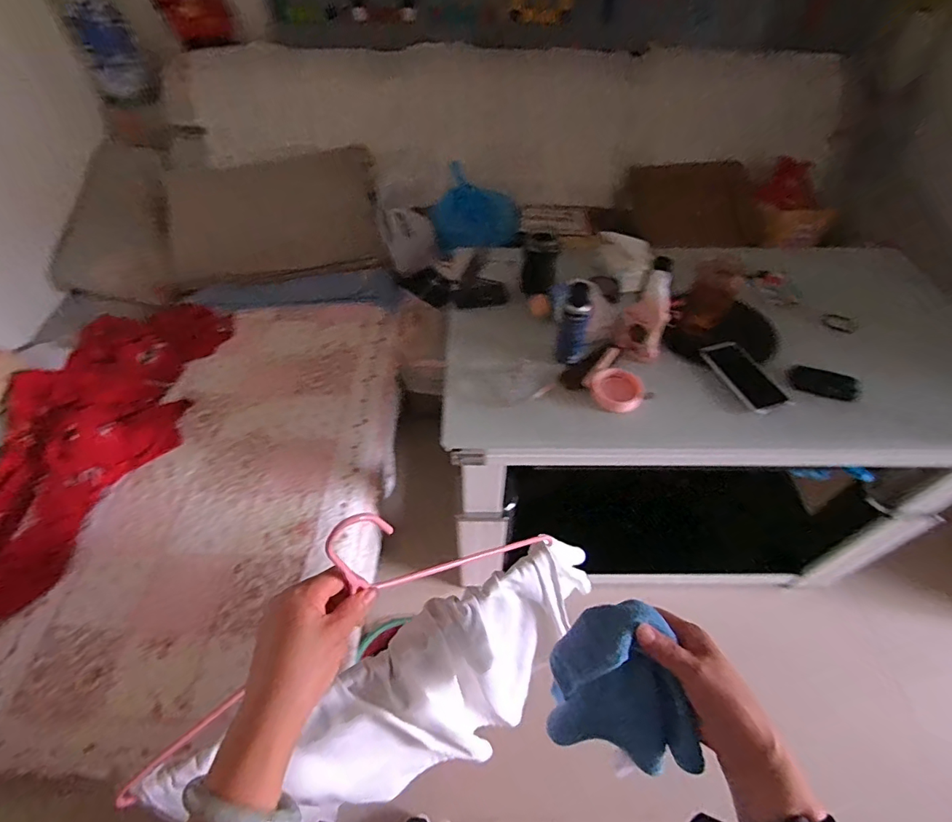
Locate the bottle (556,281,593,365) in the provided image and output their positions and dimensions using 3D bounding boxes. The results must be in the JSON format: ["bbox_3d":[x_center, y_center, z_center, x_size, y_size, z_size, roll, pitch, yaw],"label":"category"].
[{"bbox_3d":[0.174,-0.152,0.840,0.053,0.137,0.061,11,52,9],"label":"bottle"}]

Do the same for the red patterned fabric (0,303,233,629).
[{"bbox_3d":[-0.935,0.090,1.075,0.381,0.116,1.072,2,51,1],"label":"red patterned fabric"}]

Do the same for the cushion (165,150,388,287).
[{"bbox_3d":[-0.646,-0.625,1.513,0.682,0.090,0.389,-7,92,3],"label":"cushion"}]

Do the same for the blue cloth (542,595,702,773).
[{"bbox_3d":[0.132,0.243,0.419,0.126,0.140,0.042,12,16,19],"label":"blue cloth"}]

